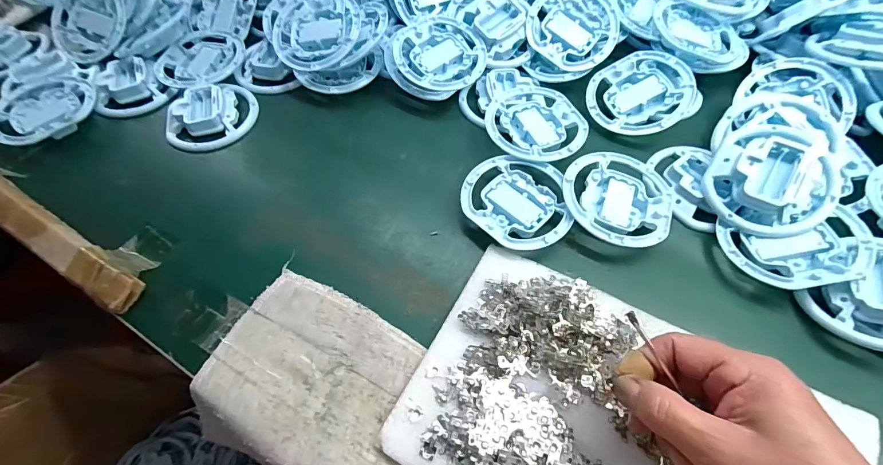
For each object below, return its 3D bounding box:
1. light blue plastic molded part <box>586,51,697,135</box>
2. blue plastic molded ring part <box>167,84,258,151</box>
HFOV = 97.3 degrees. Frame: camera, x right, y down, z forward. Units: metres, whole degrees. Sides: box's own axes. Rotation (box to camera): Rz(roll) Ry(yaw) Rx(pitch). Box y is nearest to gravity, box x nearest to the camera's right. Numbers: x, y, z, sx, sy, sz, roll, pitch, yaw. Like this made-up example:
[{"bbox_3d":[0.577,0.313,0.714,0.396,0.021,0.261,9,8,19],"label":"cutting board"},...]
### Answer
[{"bbox_3d":[0.220,-0.151,0.436,0.103,0.031,0.102,-14,66,13],"label":"light blue plastic molded part"},{"bbox_3d":[-0.261,-0.134,0.438,0.097,0.018,0.078,-25,62,-12],"label":"blue plastic molded ring part"}]

